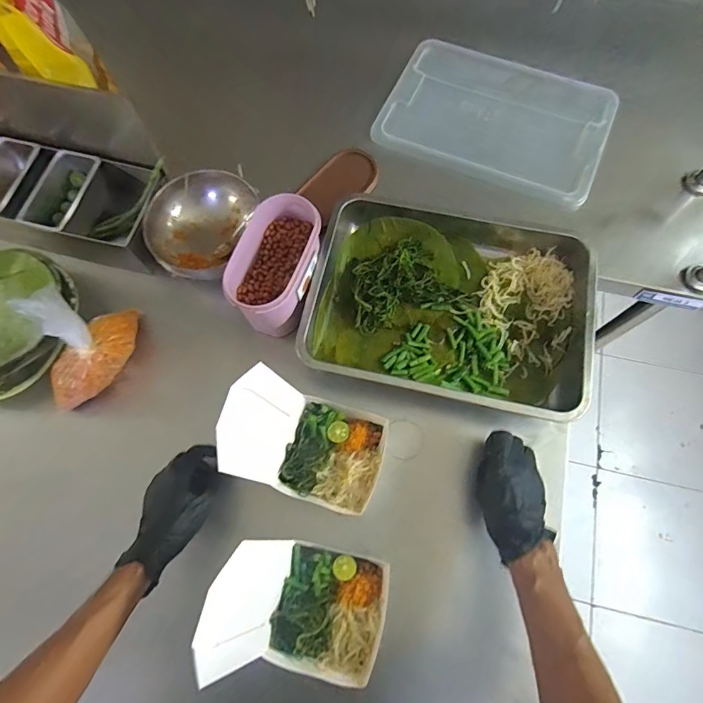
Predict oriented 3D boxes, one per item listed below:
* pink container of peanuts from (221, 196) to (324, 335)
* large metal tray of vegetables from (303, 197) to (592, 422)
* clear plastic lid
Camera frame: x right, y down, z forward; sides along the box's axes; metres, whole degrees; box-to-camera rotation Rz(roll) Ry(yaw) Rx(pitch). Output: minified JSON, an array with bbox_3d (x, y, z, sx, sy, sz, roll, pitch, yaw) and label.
[{"bbox_3d":[-0.103,-0.121,0.612,0.093,0.105,0.177,21,73,7],"label":"pink container of peanuts"},{"bbox_3d":[0.145,-0.080,0.634,0.389,0.061,0.309,13,73,4],"label":"large metal tray of vegetables"},{"bbox_3d":[0.262,-0.425,0.771,0.382,0.026,0.266,26,74,8],"label":"clear plastic lid"}]

